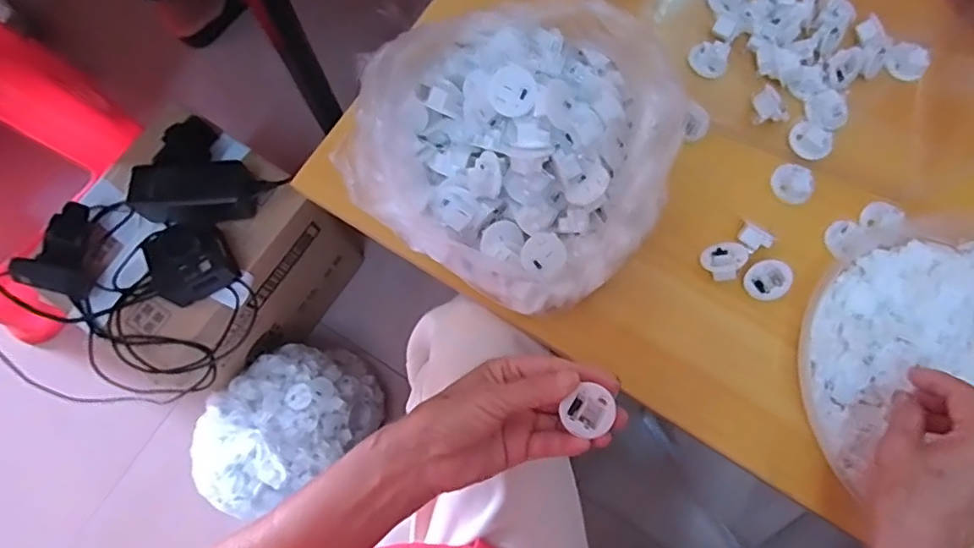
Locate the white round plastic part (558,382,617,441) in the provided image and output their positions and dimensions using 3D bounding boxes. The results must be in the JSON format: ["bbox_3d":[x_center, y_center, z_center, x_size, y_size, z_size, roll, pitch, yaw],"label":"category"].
[{"bbox_3d":[0.061,0.083,0.347,0.027,0.014,0.030,43,81,11],"label":"white round plastic part"}]

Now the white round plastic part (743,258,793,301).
[{"bbox_3d":[0.208,0.004,0.421,0.032,0.013,0.028,-11,76,-1],"label":"white round plastic part"}]

